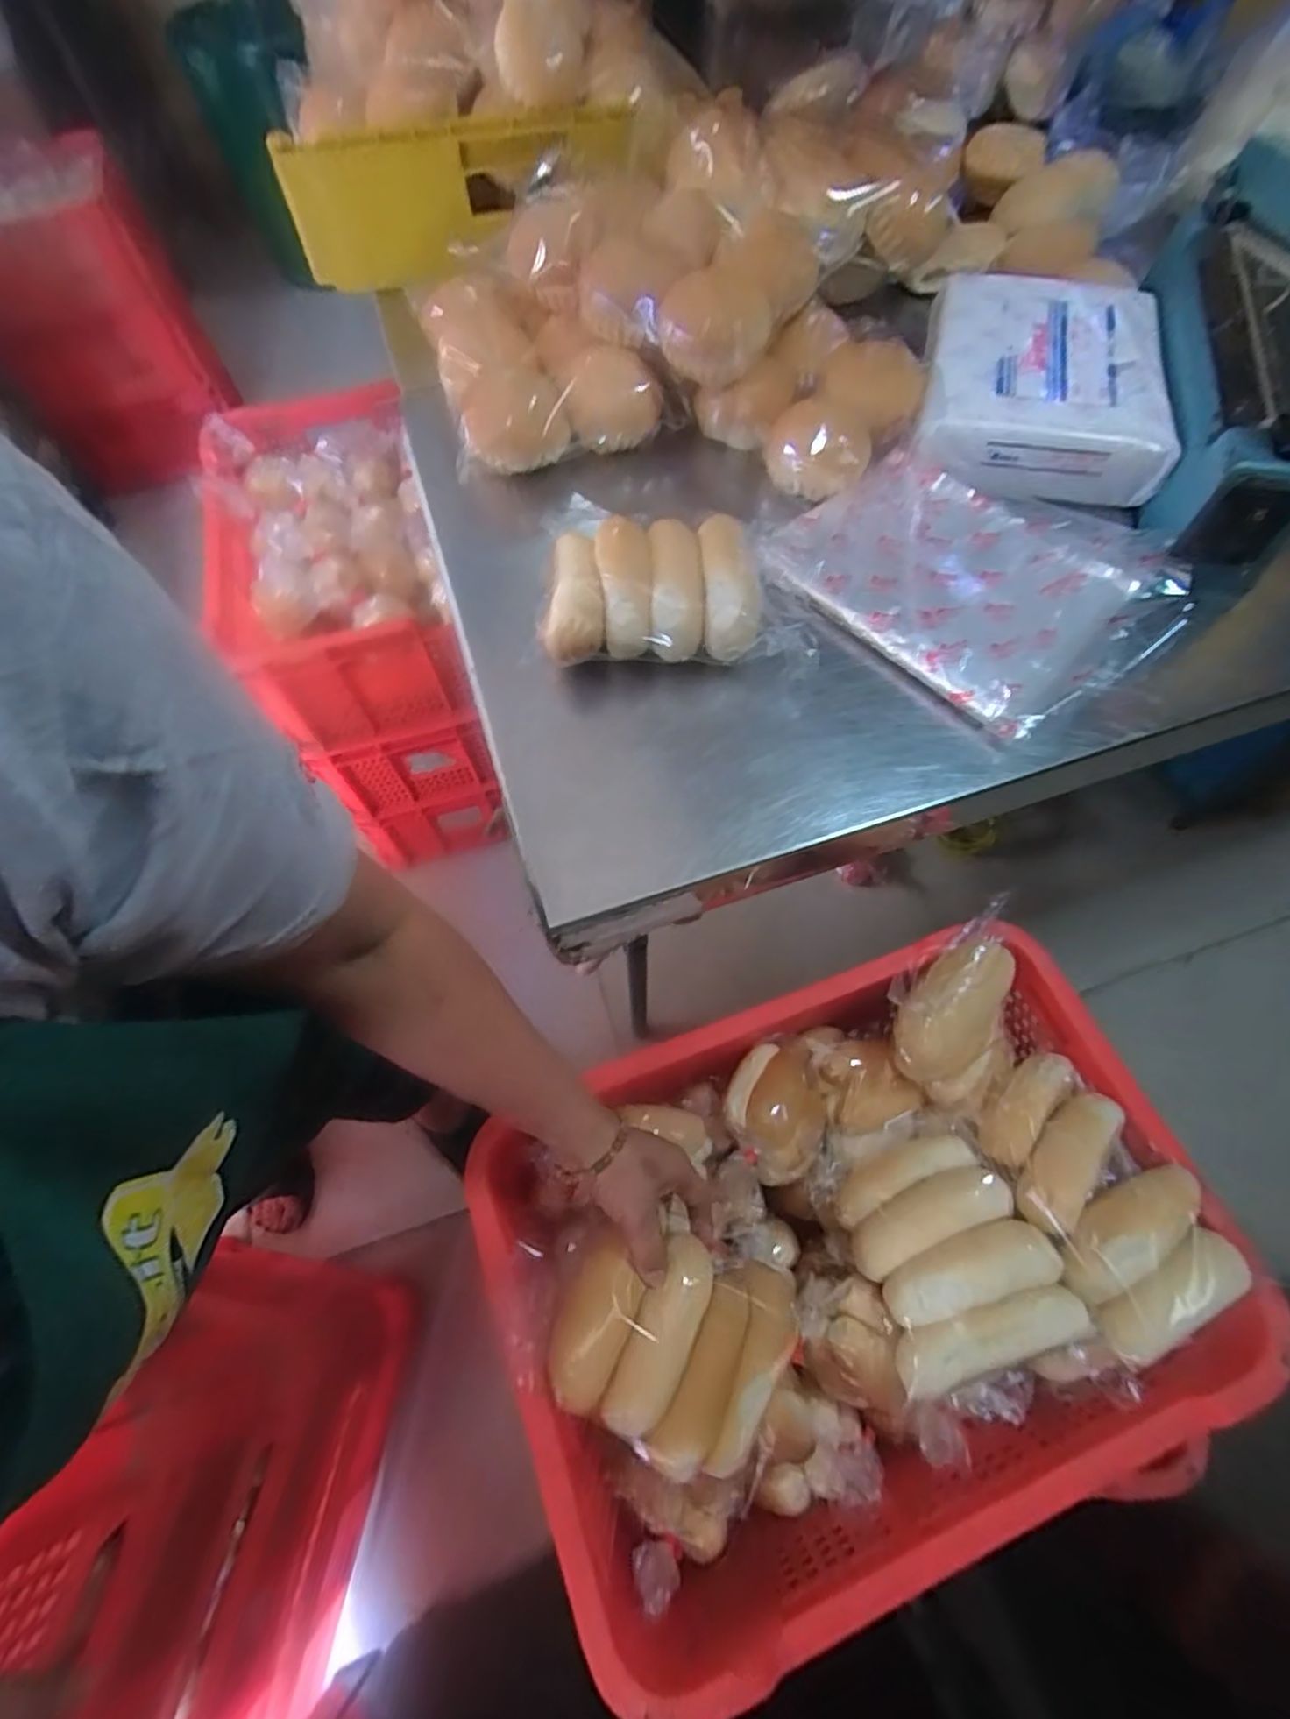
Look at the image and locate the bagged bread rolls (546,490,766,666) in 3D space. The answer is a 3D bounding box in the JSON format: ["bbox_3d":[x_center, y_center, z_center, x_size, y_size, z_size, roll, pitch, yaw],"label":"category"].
[{"bbox_3d":[0.003,-0.197,0.489,0.158,0.052,0.126,3,64,3],"label":"bagged bread rolls"}]

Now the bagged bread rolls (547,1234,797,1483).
[{"bbox_3d":[0.020,0.324,0.457,0.145,0.057,0.131,27,67,14],"label":"bagged bread rolls"}]

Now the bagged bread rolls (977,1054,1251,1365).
[{"bbox_3d":[0.340,0.250,0.508,0.127,0.044,0.191,-22,65,-9],"label":"bagged bread rolls"}]

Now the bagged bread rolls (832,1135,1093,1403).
[{"bbox_3d":[0.221,0.289,0.496,0.126,0.054,0.142,-20,65,-8],"label":"bagged bread rolls"}]

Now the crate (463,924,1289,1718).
[{"bbox_3d":[0.160,0.295,0.518,0.503,0.146,0.354,-20,65,-8],"label":"crate"}]

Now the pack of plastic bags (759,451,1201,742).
[{"bbox_3d":[0.248,-0.218,0.513,0.261,0.023,0.217,41,71,19],"label":"pack of plastic bags"}]

